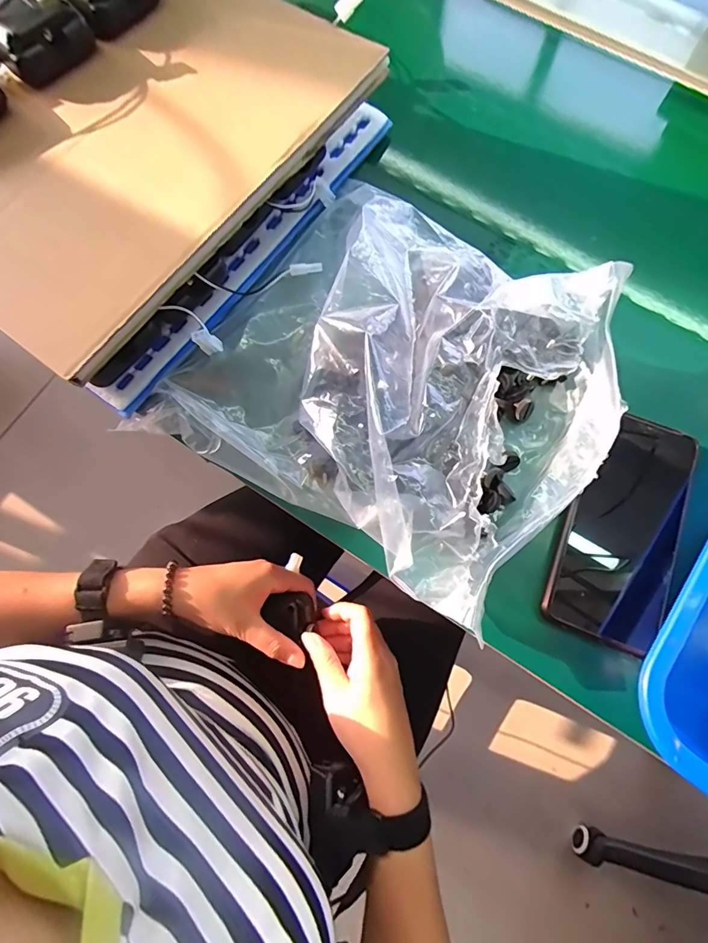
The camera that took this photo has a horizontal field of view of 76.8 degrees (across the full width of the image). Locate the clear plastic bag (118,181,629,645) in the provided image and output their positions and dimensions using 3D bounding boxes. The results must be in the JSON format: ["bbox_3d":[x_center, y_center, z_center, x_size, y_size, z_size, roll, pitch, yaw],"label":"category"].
[{"bbox_3d":[0.034,-0.069,0.301,0.285,0.093,0.261,37,80,8],"label":"clear plastic bag"}]

